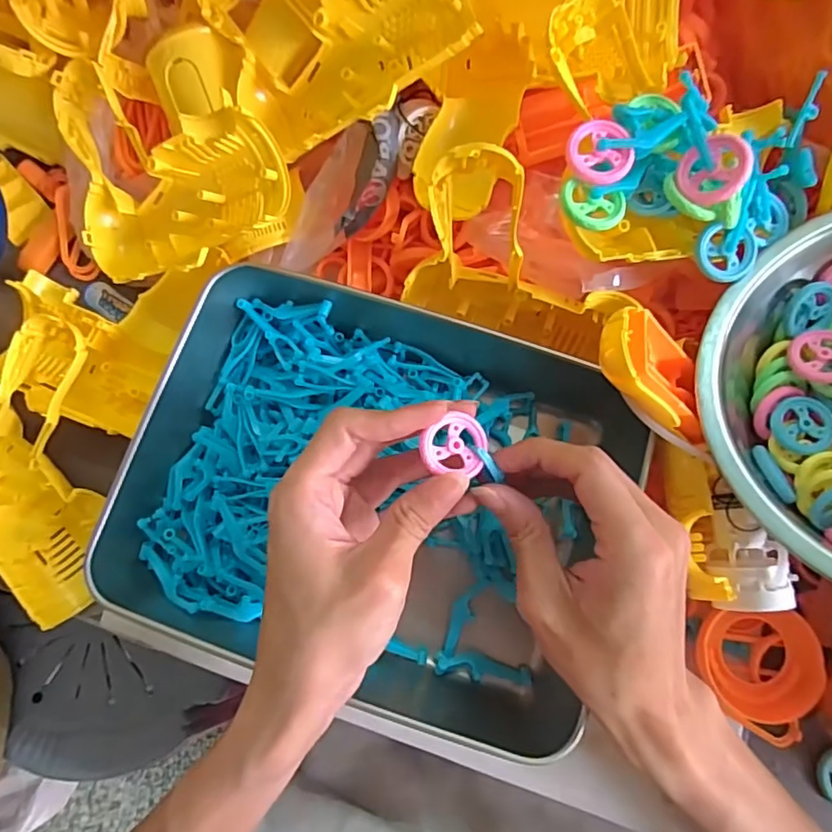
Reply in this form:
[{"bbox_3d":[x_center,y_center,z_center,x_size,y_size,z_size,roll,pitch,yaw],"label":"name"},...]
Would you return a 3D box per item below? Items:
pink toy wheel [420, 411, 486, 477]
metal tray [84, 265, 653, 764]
[{"bbox_3d":[0.016,0.013,0.245,0.028,0.008,0.025,9,78,4],"label":"pink toy wheel"},{"bbox_3d":[-0.018,0.047,0.321,0.259,0.067,0.220,15,78,5],"label":"metal tray"}]

